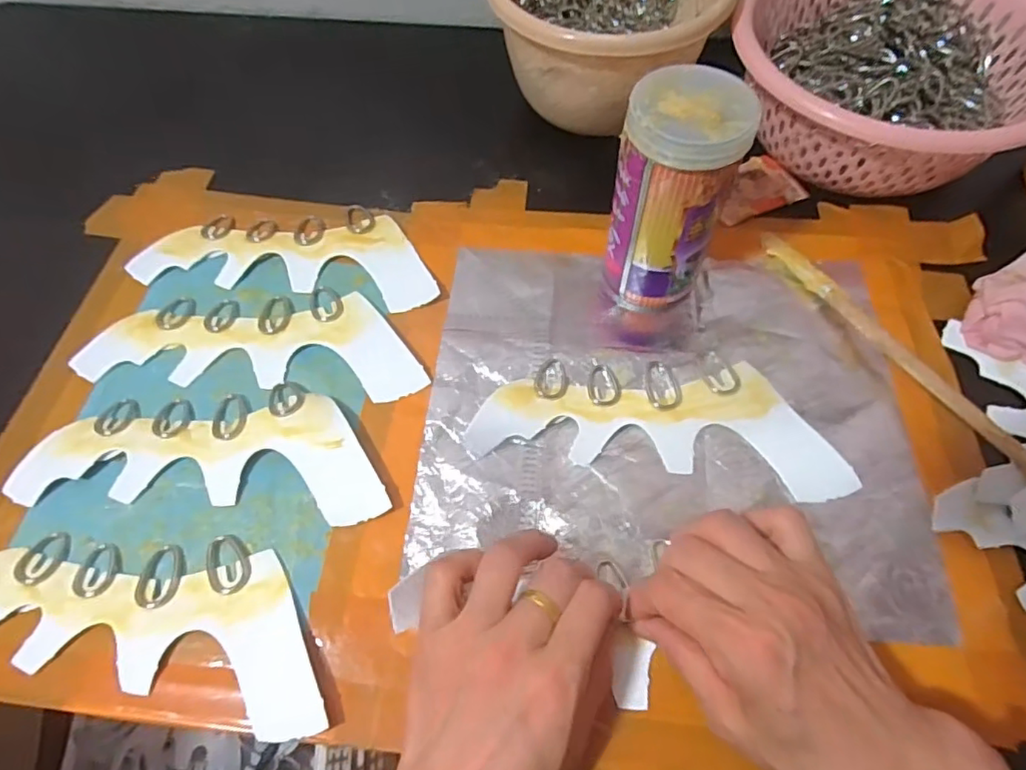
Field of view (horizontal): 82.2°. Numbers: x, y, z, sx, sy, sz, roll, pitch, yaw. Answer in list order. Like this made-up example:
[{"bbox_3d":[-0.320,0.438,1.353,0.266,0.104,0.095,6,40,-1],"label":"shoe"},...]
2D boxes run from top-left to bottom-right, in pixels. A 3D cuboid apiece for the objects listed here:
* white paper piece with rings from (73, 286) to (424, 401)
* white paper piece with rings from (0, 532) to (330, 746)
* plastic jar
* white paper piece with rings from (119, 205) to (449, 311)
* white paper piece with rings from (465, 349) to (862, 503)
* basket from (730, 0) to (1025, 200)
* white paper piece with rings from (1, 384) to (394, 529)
[{"bbox_3d":[-0.166,-0.029,0.384,0.217,0.005,0.080,0,61,1],"label":"white paper piece with rings"},{"bbox_3d":[-0.192,0.114,0.304,0.216,0.009,0.079,12,62,7],"label":"white paper piece with rings"},{"bbox_3d":[0.093,-0.110,0.351,0.062,0.133,0.056,18,63,11],"label":"plastic jar"},{"bbox_3d":[-0.157,-0.099,0.424,0.212,0.004,0.080,7,61,5],"label":"white paper piece with rings"},{"bbox_3d":[0.086,0.016,0.351,0.210,0.013,0.081,5,61,3],"label":"white paper piece with rings"},{"bbox_3d":[0.277,-0.230,0.445,0.211,0.083,0.193,26,65,14],"label":"basket"},{"bbox_3d":[-0.179,0.037,0.343,0.212,0.013,0.081,0,61,1],"label":"white paper piece with rings"}]

